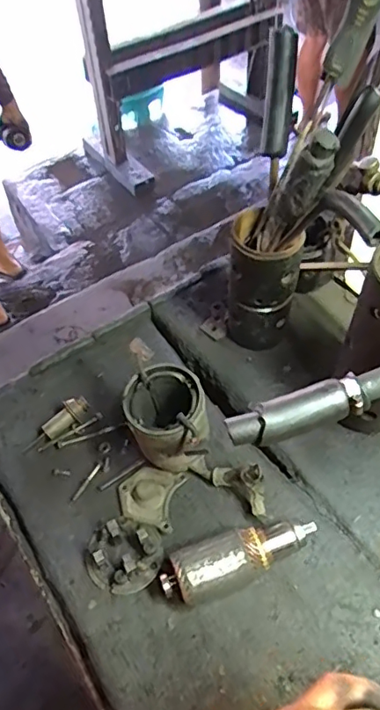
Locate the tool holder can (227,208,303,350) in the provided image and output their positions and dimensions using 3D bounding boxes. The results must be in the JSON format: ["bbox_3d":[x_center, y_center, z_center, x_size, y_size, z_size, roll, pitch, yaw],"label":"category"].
[{"bbox_3d":[0.087,-0.083,0.642,0.076,0.175,0.072,-1,53,2],"label":"tool holder can"}]

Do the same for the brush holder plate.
[{"bbox_3d":[-0.069,0.206,0.549,0.077,0.030,0.070,-1,53,2],"label":"brush holder plate"}]

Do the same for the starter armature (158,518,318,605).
[{"bbox_3d":[0.049,0.203,0.529,0.156,0.047,0.047,-16,54,-8],"label":"starter armature"}]

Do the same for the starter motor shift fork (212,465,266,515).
[{"bbox_3d":[0.057,0.140,0.571,0.069,0.058,0.030,36,63,25],"label":"starter motor shift fork"}]

